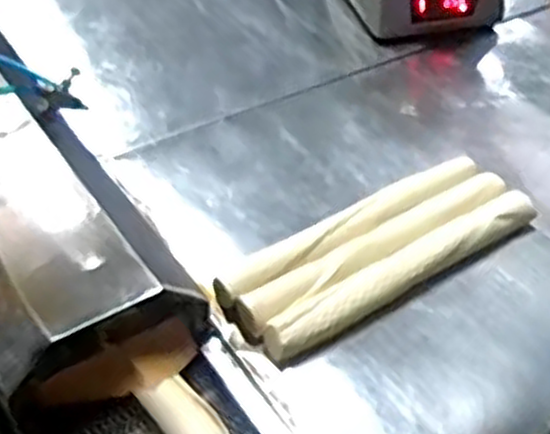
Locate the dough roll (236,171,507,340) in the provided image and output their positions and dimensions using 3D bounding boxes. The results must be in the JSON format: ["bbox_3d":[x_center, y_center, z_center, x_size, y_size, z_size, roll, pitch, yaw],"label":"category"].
[{"bbox_3d":[0.124,0.041,0.943,0.390,0.051,0.057,-26,53,-25],"label":"dough roll"}]

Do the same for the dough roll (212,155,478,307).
[{"bbox_3d":[0.095,0.012,0.966,0.395,0.041,0.058,-27,53,-26],"label":"dough roll"}]

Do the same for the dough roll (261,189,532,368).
[{"bbox_3d":[0.150,0.060,0.914,0.387,0.039,0.048,-25,52,-24],"label":"dough roll"}]

